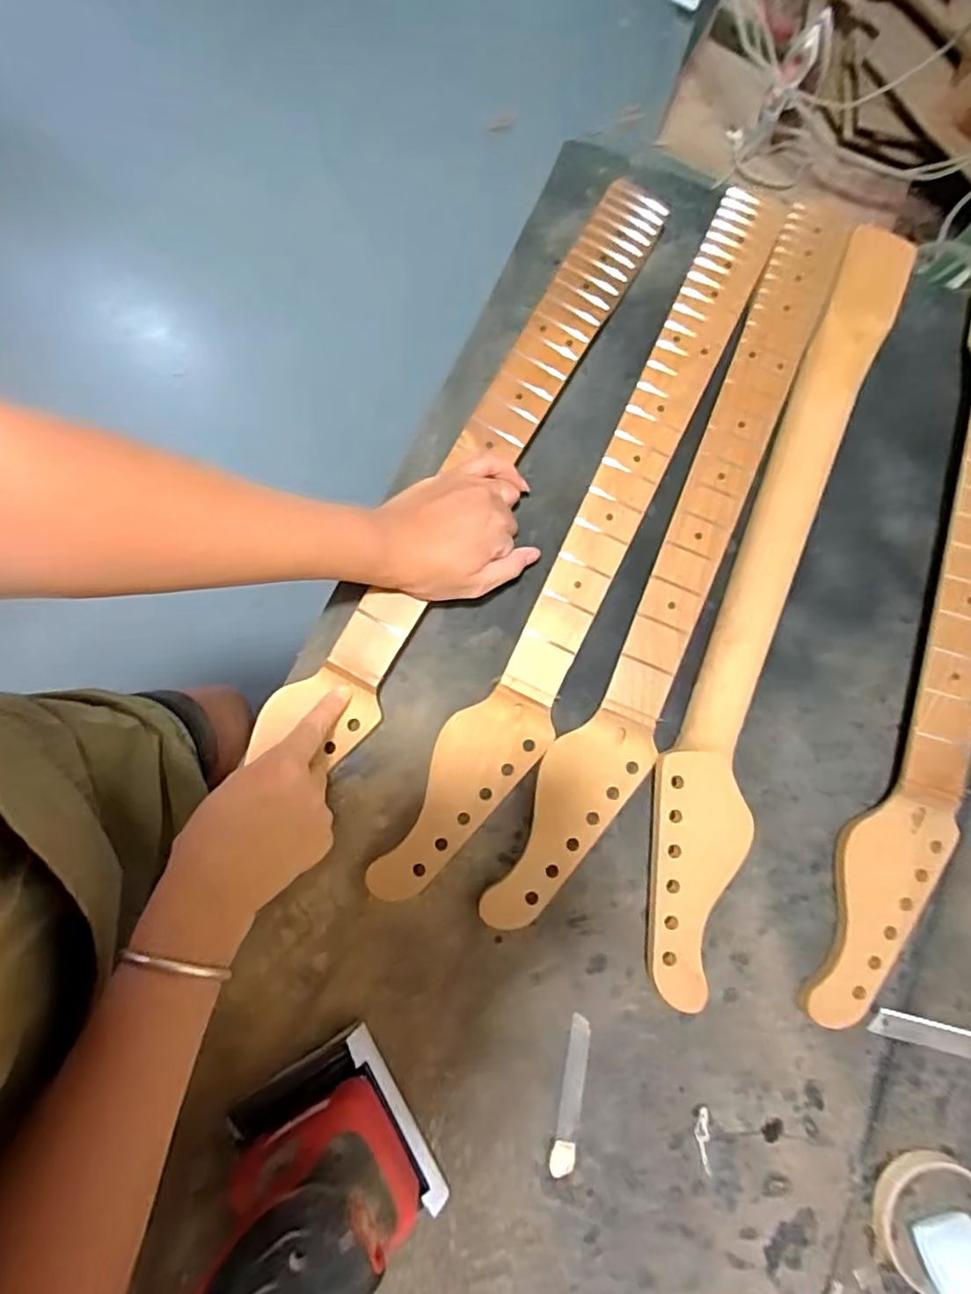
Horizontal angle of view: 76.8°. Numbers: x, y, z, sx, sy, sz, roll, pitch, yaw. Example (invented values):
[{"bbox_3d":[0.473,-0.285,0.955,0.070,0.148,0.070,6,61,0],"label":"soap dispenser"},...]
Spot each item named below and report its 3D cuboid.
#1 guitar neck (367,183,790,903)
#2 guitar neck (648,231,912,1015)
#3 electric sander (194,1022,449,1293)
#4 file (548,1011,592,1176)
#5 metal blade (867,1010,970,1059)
[{"bbox_3d":[0.095,-0.096,0.494,0.067,0.028,0.645,27,81,5],"label":"guitar neck"},{"bbox_3d":[0.220,-0.049,0.483,0.074,0.038,0.627,19,81,4],"label":"guitar neck"},{"bbox_3d":[-0.109,0.341,0.368,0.118,0.132,0.121,-31,81,-5],"label":"electric sander"},{"bbox_3d":[0.062,0.322,0.439,0.017,0.004,0.103,12,80,3],"label":"file"},{"bbox_3d":[0.331,0.286,0.450,0.098,0.006,0.017,13,80,3],"label":"metal blade"}]

